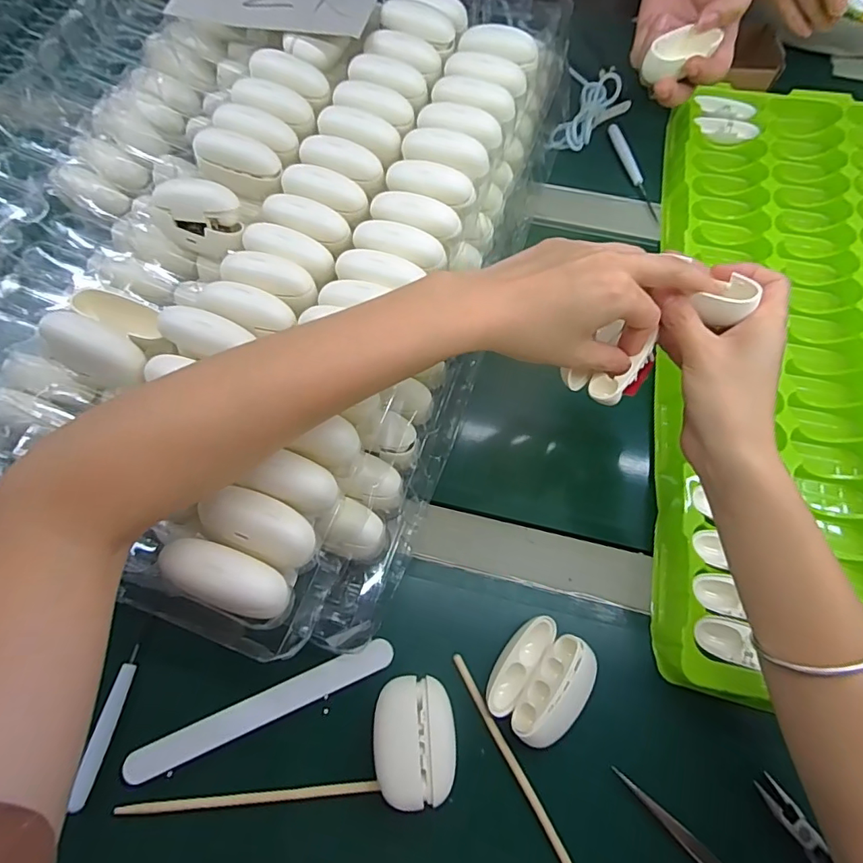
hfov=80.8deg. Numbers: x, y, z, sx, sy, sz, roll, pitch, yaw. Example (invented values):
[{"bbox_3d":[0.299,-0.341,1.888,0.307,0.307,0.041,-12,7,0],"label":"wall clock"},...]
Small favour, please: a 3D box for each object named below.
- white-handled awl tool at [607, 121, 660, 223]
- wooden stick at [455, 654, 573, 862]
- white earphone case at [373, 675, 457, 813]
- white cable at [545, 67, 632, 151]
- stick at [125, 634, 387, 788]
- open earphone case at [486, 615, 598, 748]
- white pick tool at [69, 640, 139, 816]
[{"bbox_3d":[0.205,-0.265,0.514,0.011,0.006,0.126,-11,69,-3],"label":"white-handled awl tool"},{"bbox_3d":[0.063,0.228,0.311,0.007,0.009,0.186,-27,70,-11],"label":"wooden stick"},{"bbox_3d":[-0.010,0.189,0.313,0.048,0.026,0.066,-5,68,-3],"label":"white earphone case"},{"bbox_3d":[0.166,-0.328,0.527,0.069,0.029,0.119,15,68,6],"label":"white cable"},{"bbox_3d":[-0.107,0.179,0.326,0.170,0.004,0.021,-22,77,-11],"label":"stick"},{"bbox_3d":[0.070,0.159,0.325,0.056,0.031,0.067,35,71,13],"label":"open earphone case"},{"bbox_3d":[-0.205,0.184,0.319,0.010,0.007,0.088,10,68,3],"label":"white pick tool"}]

